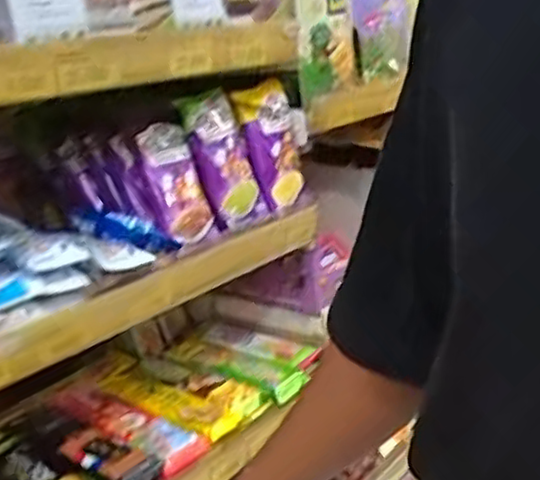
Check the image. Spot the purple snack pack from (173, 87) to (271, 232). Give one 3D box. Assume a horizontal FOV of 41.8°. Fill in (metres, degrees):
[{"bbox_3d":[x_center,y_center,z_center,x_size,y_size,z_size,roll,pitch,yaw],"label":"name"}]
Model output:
[{"bbox_3d":[-0.050,-0.081,0.716,0.060,0.141,0.035,-22,1,-40],"label":"purple snack pack"}]

